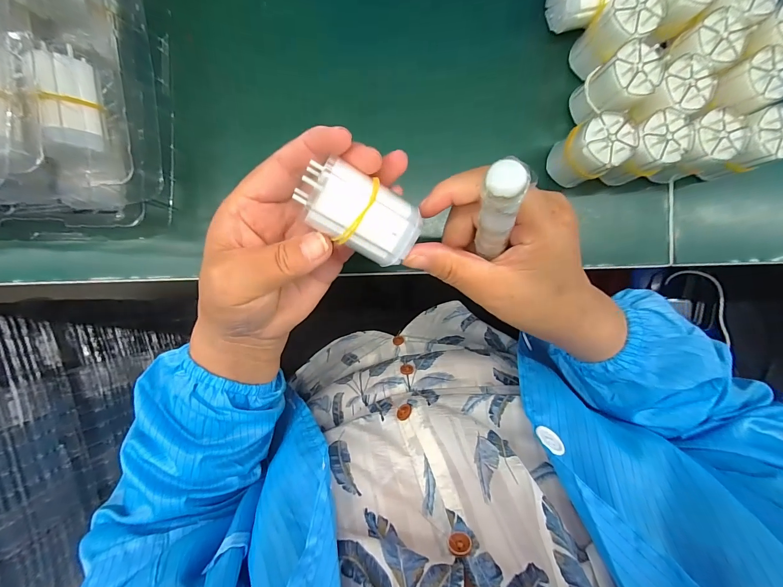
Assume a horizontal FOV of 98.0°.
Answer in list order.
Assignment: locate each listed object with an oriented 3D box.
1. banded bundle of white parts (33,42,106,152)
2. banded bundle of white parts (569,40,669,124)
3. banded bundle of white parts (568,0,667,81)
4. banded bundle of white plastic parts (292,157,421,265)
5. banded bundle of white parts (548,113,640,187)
[{"bbox_3d":[-0.199,-0.120,0.210,0.016,0.033,0.059,-3,95,35],"label":"banded bundle of white parts"},{"bbox_3d":[0.171,-0.159,0.263,0.035,0.056,0.037,0,91,-3],"label":"banded bundle of white parts"},{"bbox_3d":[0.170,-0.200,0.264,0.039,0.053,0.036,0,91,-3],"label":"banded bundle of white parts"},{"bbox_3d":[-0.016,-0.043,0.179,0.060,0.028,0.034,29,105,-19],"label":"banded bundle of white plastic parts"},{"bbox_3d":[0.152,-0.110,0.264,0.036,0.056,0.038,0,91,-3],"label":"banded bundle of white parts"}]

